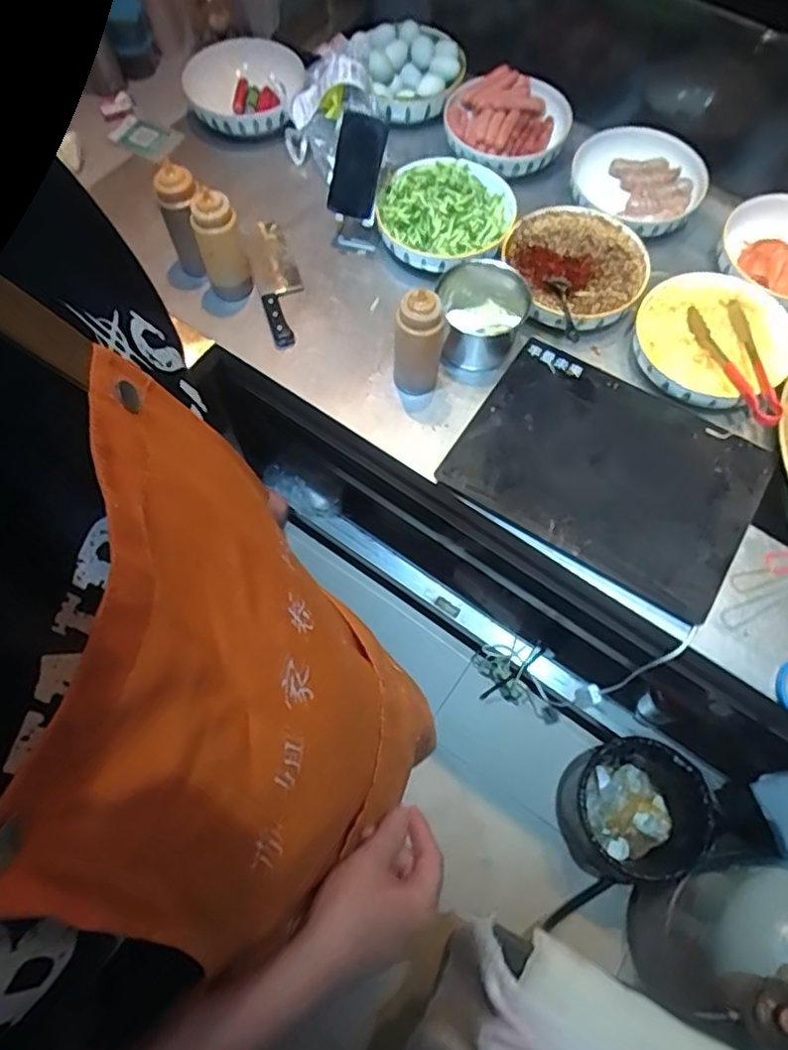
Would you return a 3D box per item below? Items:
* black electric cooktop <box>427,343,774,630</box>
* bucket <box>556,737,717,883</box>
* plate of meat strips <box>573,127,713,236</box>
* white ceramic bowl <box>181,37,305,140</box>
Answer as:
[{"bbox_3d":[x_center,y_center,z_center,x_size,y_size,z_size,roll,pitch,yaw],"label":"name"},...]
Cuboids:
[{"bbox_3d":[0.300,-0.082,0.893,0.389,0.017,0.292,30,70,13],"label":"black electric cooktop"},{"bbox_3d":[0.488,0.588,1.327,0.260,0.266,0.262,0,66,0],"label":"bucket"},{"bbox_3d":[0.412,-0.565,1.083,0.211,0.073,0.195,2,66,1],"label":"plate of meat strips"},{"bbox_3d":[-0.276,-0.804,1.175,0.220,0.061,0.213,0,66,0],"label":"white ceramic bowl"}]

